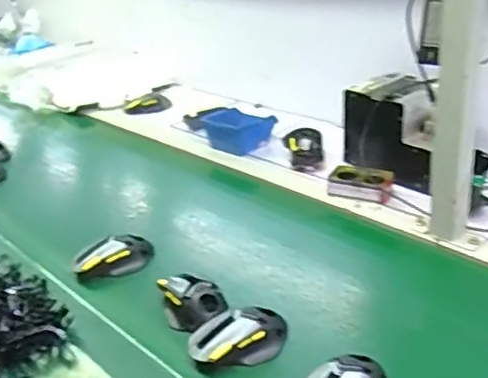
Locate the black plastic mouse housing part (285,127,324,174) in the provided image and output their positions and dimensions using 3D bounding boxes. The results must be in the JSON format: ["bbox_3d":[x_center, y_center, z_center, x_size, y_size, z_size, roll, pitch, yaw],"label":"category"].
[{"bbox_3d":[0.114,-0.071,1.144,0.071,0.045,0.114,-5,27,2],"label":"black plastic mouse housing part"}]

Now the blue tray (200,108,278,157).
[{"bbox_3d":[-0.018,-0.123,1.252,0.099,0.058,0.152,-26,33,-35],"label":"blue tray"}]

